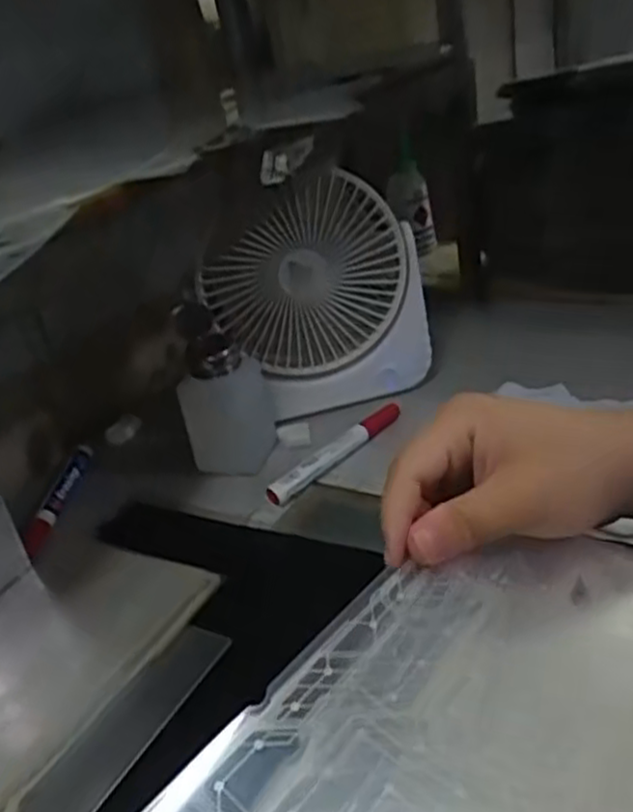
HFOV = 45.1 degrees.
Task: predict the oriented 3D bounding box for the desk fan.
[{"bbox_3d":[-0.001,-0.085,0.603,0.164,0.174,0.075,-17,28,-9],"label":"desk fan"}]

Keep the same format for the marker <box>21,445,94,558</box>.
[{"bbox_3d":[-0.197,0.068,0.586,0.015,0.012,0.121,-7,28,8],"label":"marker"}]

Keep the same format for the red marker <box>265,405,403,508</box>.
[{"bbox_3d":[0.015,0.030,0.569,0.016,0.016,0.132,15,38,41],"label":"red marker"}]

